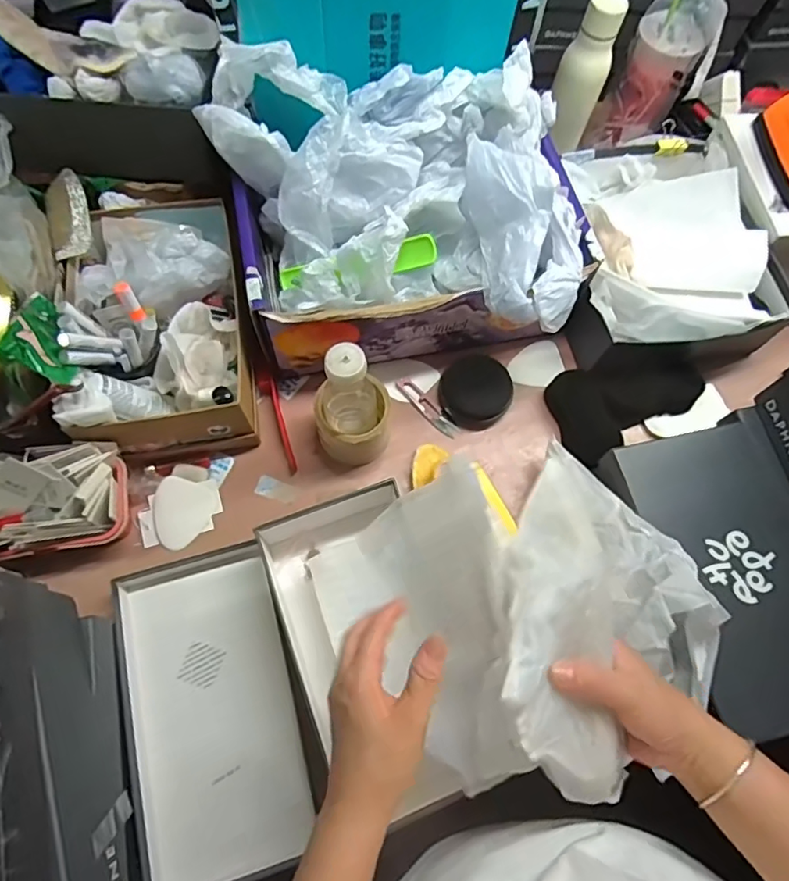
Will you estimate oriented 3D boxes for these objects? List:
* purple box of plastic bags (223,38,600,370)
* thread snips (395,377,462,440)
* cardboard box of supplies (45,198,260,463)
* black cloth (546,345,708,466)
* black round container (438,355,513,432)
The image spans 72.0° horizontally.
[{"bbox_3d":[0.017,-0.256,0.653,0.380,0.218,0.284,1,68,-3],"label":"purple box of plastic bags"},{"bbox_3d":[0.043,-0.043,0.709,0.023,0.004,0.104,-39,75,-16],"label":"thread snips"},{"bbox_3d":[-0.288,-0.152,0.647,0.205,0.132,0.317,-11,69,-7],"label":"cardboard box of supplies"},{"bbox_3d":[0.292,-0.064,0.687,0.184,0.074,0.114,-25,72,-12],"label":"black cloth"},{"bbox_3d":[0.103,-0.063,0.693,0.091,0.040,0.086,1,68,-3],"label":"black round container"}]

